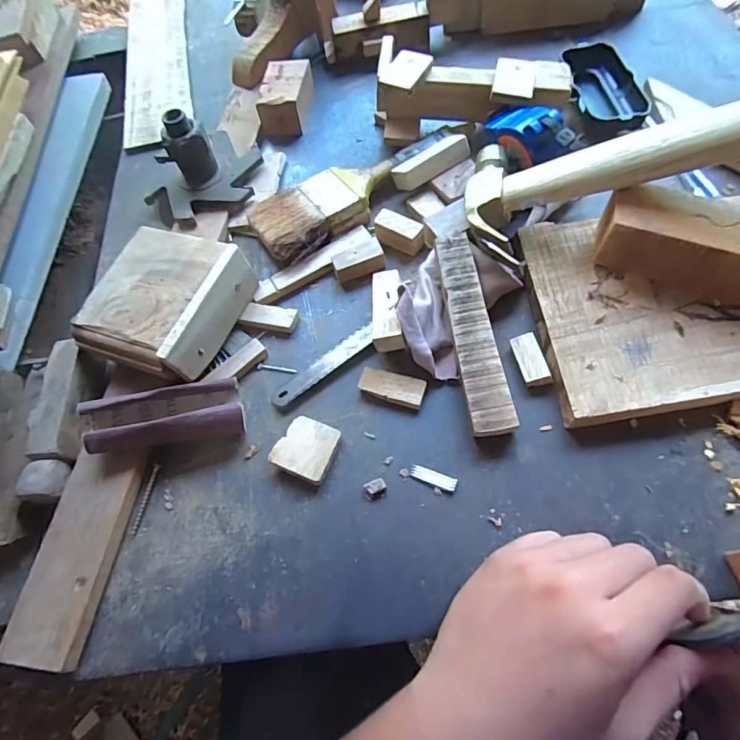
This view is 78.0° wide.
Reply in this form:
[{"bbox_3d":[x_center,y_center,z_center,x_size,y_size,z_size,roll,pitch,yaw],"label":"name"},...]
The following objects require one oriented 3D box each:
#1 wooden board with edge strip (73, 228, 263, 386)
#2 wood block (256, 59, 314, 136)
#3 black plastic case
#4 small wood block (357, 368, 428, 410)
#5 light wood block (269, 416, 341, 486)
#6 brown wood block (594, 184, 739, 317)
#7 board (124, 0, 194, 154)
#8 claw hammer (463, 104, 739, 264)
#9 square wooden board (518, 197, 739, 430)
[{"bbox_3d":[-0.152,-0.047,0.343,0.092,0.050,0.103,18,68,11],"label":"wooden board with edge strip"},{"bbox_3d":[-0.084,-0.274,0.462,0.045,0.034,0.074,5,66,5],"label":"wood block"},{"bbox_3d":[0.212,-0.255,0.423,0.056,0.027,0.114,-15,65,-4],"label":"black plastic case"},{"bbox_3d":[0.016,0.014,0.324,0.045,0.010,0.021,14,67,9],"label":"small wood block"},{"bbox_3d":[-0.043,0.053,0.308,0.038,0.013,0.039,22,69,13],"label":"light wood block"},{"bbox_3d":[0.217,-0.078,0.303,0.122,0.048,0.042,26,69,14],"label":"brown wood block"},{"bbox_3d":[-0.253,-0.374,0.542,0.074,0.010,0.314,-13,65,-3],"label":"board"},{"bbox_3d":[0.202,-0.144,0.280,0.283,0.032,0.093,-6,62,30],"label":"claw hammer"},{"bbox_3d":[0.229,-0.051,0.317,0.223,0.028,0.155,-7,65,0],"label":"square wooden board"}]

